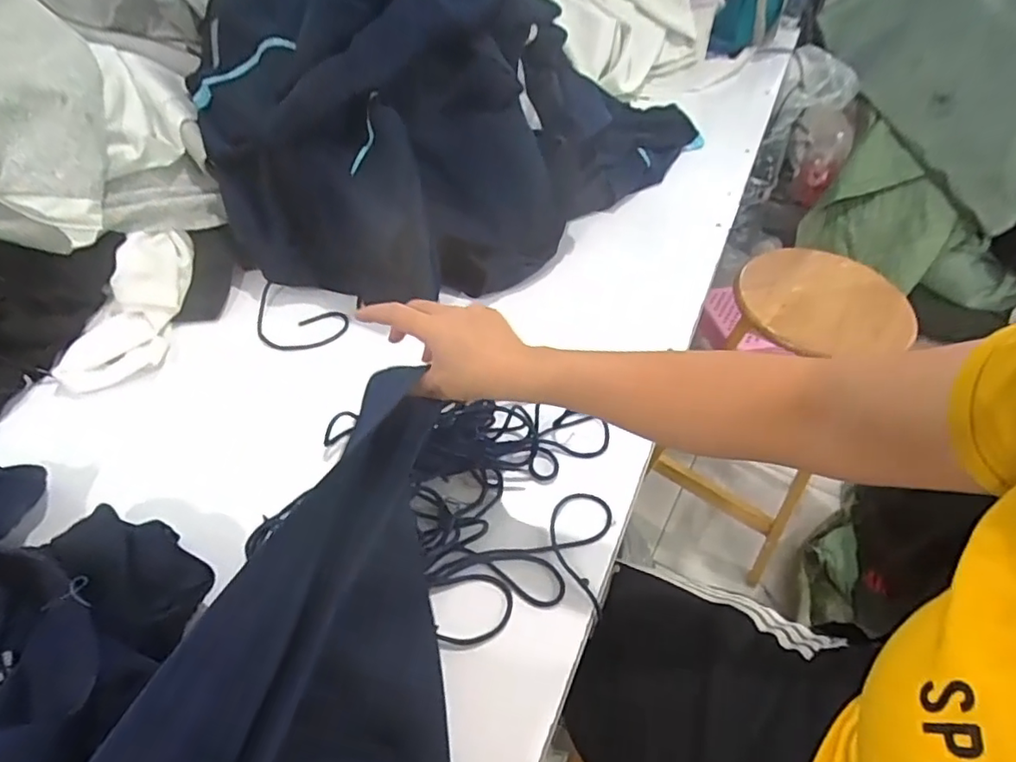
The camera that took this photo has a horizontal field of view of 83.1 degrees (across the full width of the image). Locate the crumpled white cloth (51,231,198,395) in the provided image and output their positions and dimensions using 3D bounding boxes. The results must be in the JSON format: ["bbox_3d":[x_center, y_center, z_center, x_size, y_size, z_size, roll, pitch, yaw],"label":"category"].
[{"bbox_3d":[-0.432,-0.083,0.669,0.097,0.048,0.220,9,67,6],"label":"crumpled white cloth"}]

